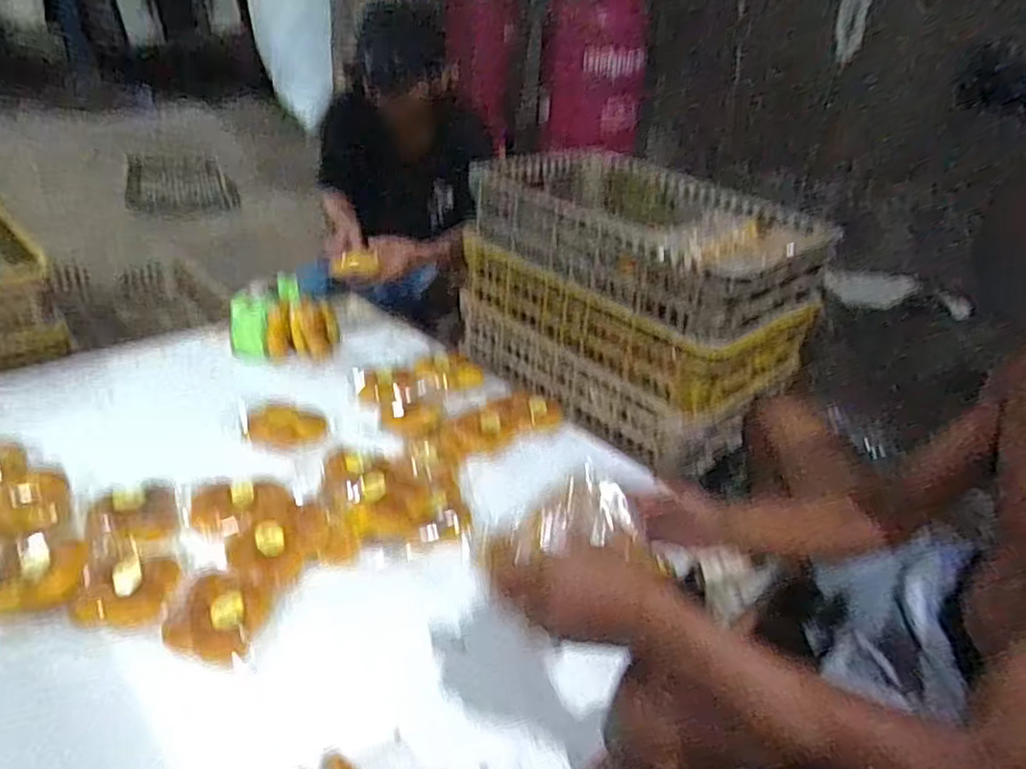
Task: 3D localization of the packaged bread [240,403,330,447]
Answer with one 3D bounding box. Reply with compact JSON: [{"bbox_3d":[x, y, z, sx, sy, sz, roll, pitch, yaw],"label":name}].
[{"bbox_3d":[-0.384,0.065,1.136,0.143,0.035,0.093,-1,32,-14],"label":"packaged bread"}]

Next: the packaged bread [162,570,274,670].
[{"bbox_3d":[-0.352,0.272,0.808,0.119,0.037,0.116,5,31,-4],"label":"packaged bread"}]

